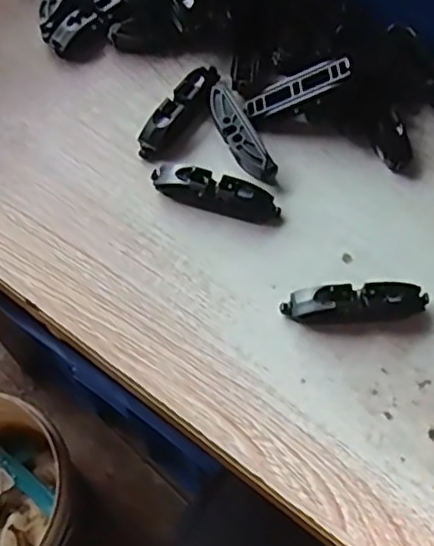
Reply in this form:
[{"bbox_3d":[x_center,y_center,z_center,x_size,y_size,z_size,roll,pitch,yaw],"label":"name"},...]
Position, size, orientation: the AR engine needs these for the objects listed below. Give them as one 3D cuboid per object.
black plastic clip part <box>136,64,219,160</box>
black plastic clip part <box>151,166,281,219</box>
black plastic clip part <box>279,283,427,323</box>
[{"bbox_3d":[-0.026,-0.113,0.439,0.017,0.014,0.083,33,68,15],"label":"black plastic clip part"},{"bbox_3d":[-0.001,-0.051,0.411,0.081,0.017,0.020,20,65,10],"label":"black plastic clip part"},{"bbox_3d":[0.080,0.018,0.379,0.081,0.018,0.019,-1,64,0],"label":"black plastic clip part"}]

